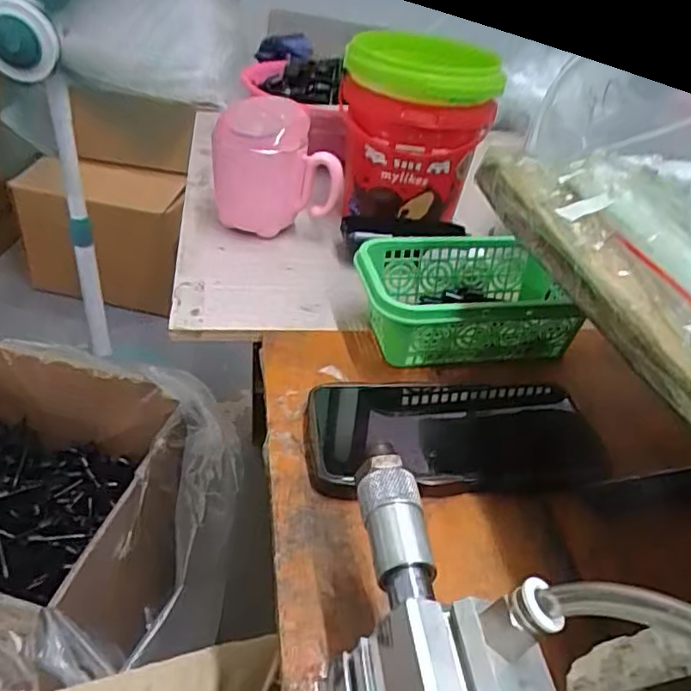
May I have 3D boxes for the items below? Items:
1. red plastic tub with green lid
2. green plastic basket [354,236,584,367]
[{"bbox_3d":[0.061,-0.203,0.555,0.131,0.140,0.143,5,37,-3],"label":"red plastic tub with green lid"},{"bbox_3d":[0.080,-0.031,0.430,0.138,0.056,0.094,-2,38,-13],"label":"green plastic basket"}]

